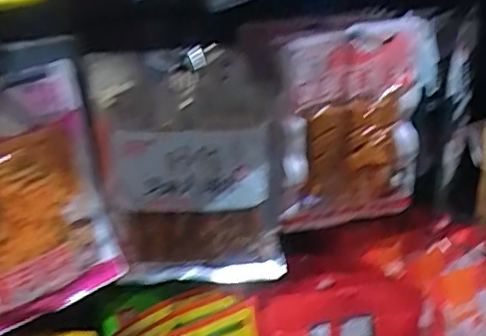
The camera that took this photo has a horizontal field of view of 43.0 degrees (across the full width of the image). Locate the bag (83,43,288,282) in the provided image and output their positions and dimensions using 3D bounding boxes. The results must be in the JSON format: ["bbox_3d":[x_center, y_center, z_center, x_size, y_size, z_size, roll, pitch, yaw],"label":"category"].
[{"bbox_3d":[-0.055,0.003,0.670,0.182,0.265,0.042,-5,26,-7],"label":"bag"}]

